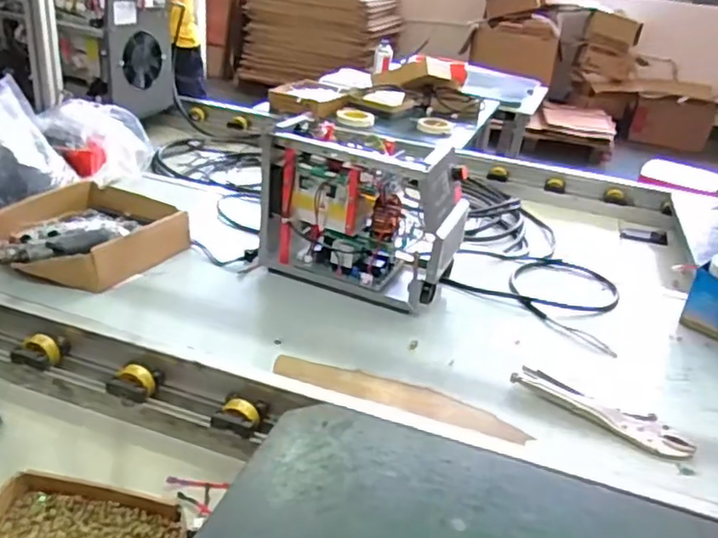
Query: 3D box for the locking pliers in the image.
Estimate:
[{"bbox_3d":[0.295,0.174,0.793,0.214,0.013,0.048,25,32,30],"label":"locking pliers"}]

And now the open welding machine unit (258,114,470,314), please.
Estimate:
[{"bbox_3d":[0.008,-0.084,0.995,0.291,0.226,0.129,18,30,19],"label":"open welding machine unit"}]

